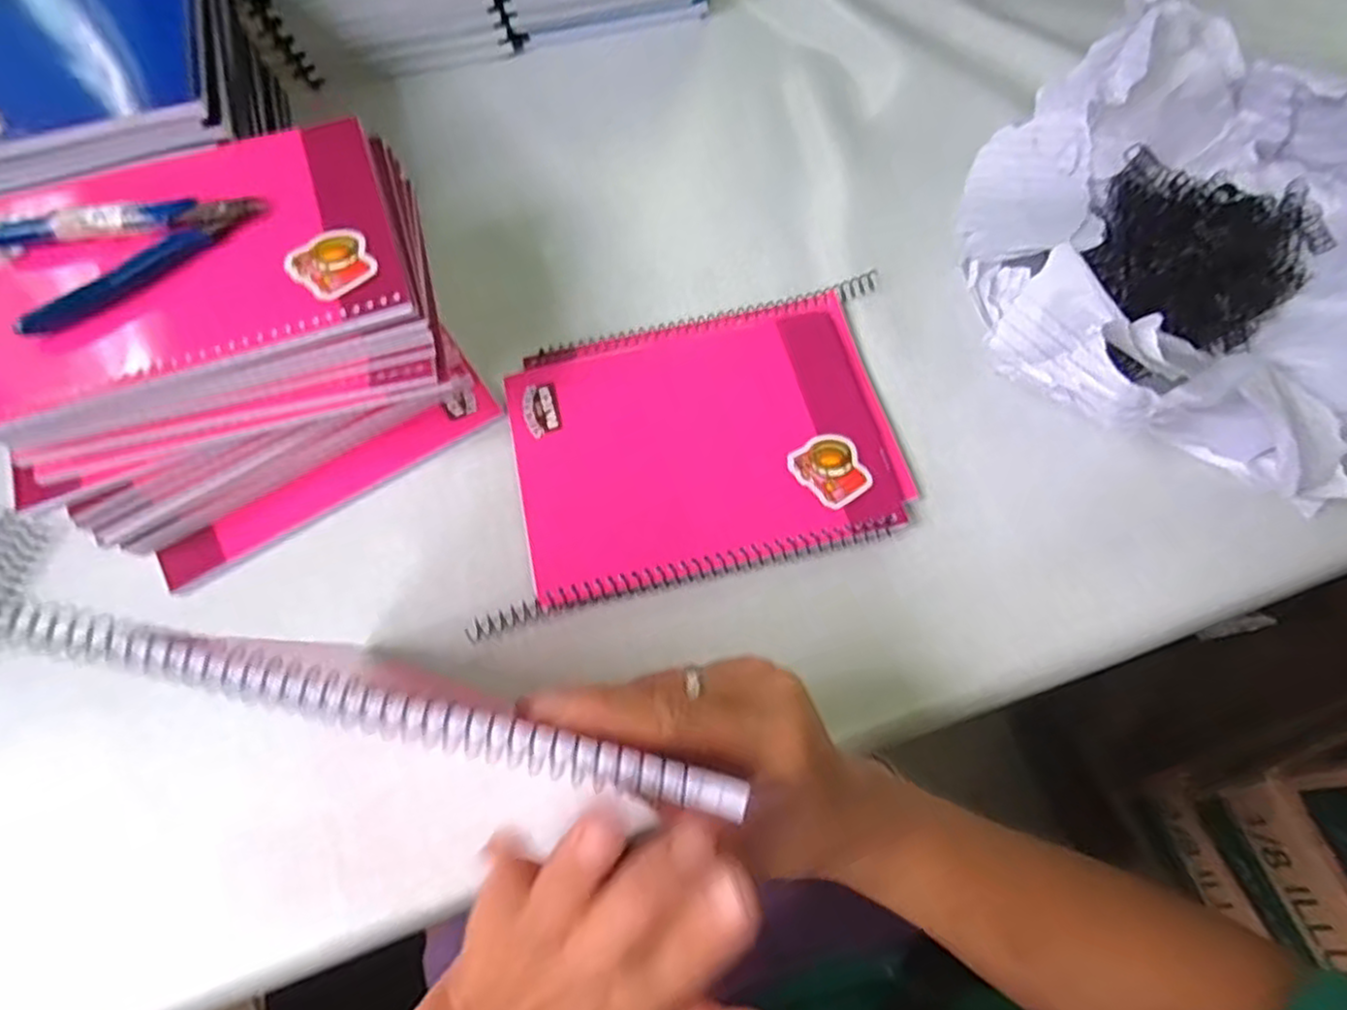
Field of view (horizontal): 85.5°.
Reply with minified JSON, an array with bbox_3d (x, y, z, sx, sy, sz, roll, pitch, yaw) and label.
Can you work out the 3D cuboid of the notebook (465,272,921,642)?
[{"bbox_3d":[0.012,-0.039,0.414,0.225,0.010,0.167,-13,65,-5],"label":"notebook"}]

